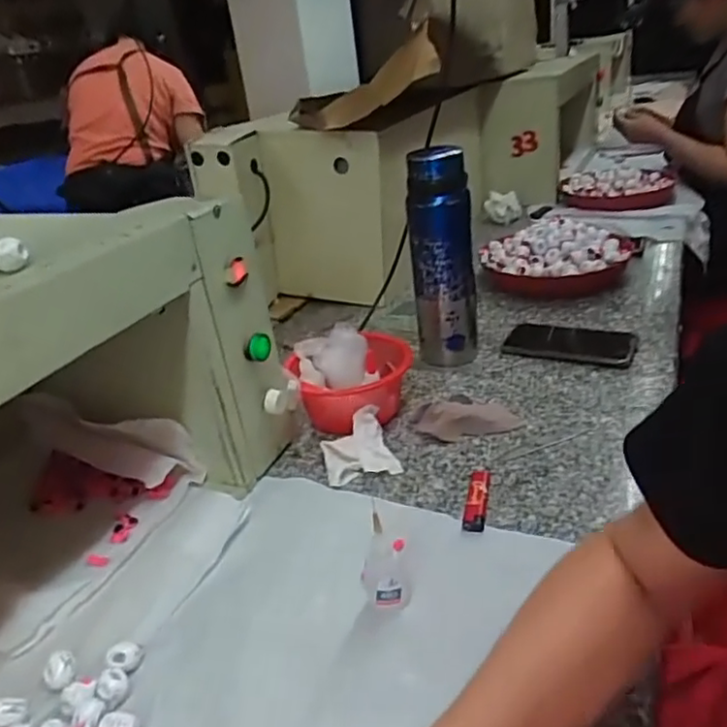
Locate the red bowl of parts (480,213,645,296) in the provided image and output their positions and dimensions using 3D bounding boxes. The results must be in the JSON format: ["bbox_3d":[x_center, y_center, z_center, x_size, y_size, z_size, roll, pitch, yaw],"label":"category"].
[{"bbox_3d":[0.318,-0.185,1.042,0.220,0.084,0.244,11,33,32],"label":"red bowl of parts"}]

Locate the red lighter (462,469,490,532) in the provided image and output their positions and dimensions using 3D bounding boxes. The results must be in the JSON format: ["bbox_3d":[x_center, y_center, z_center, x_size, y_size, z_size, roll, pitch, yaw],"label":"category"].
[{"bbox_3d":[0.107,0.125,0.594,0.019,0.011,0.084,1,28,16],"label":"red lighter"}]

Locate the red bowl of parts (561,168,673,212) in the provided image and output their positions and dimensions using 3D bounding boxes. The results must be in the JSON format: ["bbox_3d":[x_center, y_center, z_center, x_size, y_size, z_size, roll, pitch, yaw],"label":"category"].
[{"bbox_3d":[0.534,-0.369,1.328,0.232,0.049,0.191,4,28,19],"label":"red bowl of parts"}]

